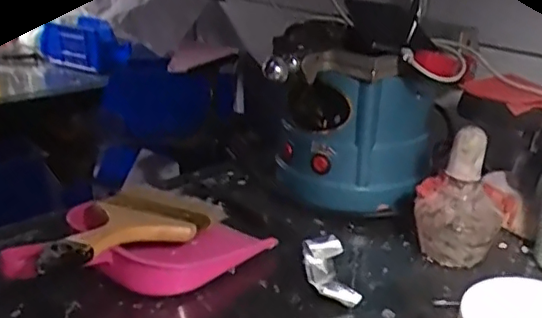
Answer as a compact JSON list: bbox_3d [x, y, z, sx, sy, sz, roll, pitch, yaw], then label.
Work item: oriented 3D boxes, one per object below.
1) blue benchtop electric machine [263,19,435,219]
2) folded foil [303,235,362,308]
[{"bbox_3d":[0.078,-0.033,0.602,0.168,0.181,0.112,6,23,11],"label":"blue benchtop electric machine"},{"bbox_3d":[0.048,0.093,0.493,0.033,0.026,0.065,-2,23,-8],"label":"folded foil"}]

